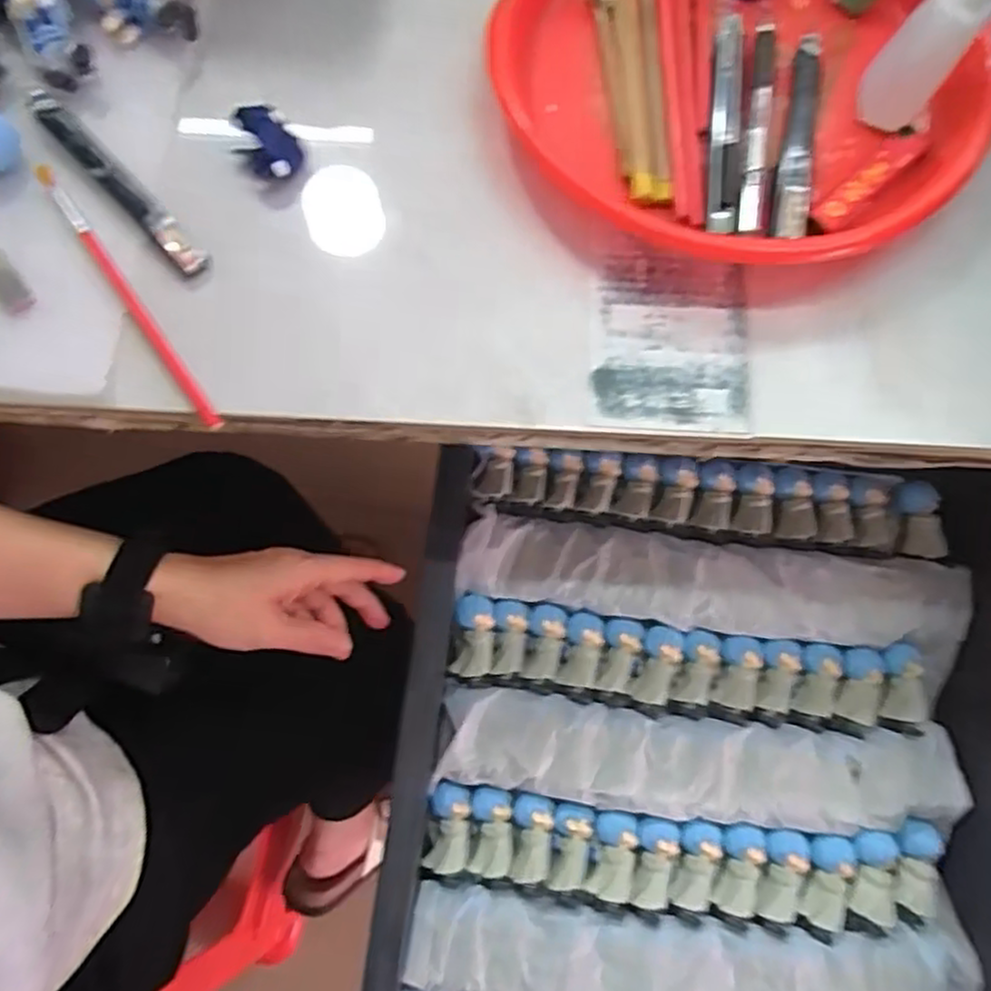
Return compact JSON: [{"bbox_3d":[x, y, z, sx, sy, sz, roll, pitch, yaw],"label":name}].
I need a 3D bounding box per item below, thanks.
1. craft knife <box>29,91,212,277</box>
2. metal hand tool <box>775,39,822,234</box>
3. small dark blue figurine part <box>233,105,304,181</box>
[{"bbox_3d":[-0.196,-0.163,0.372,0.015,0.010,0.135,-43,80,-10],"label":"craft knife"},{"bbox_3d":[0.161,-0.190,0.377,0.019,0.009,0.128,12,76,3],"label":"metal hand tool"},{"bbox_3d":[-0.119,-0.184,0.376,0.037,0.026,0.024,32,78,7],"label":"small dark blue figurine part"}]

